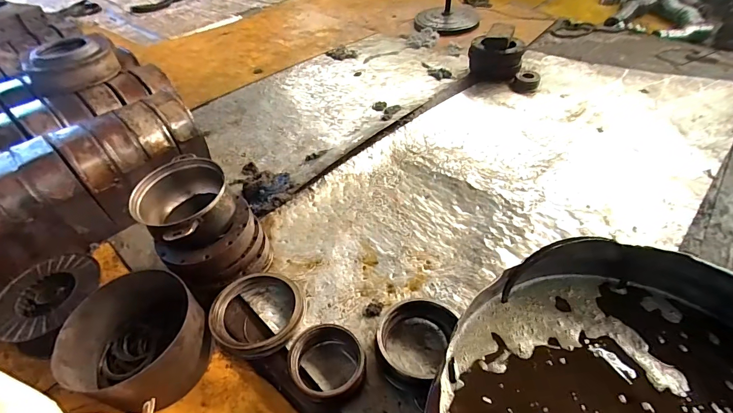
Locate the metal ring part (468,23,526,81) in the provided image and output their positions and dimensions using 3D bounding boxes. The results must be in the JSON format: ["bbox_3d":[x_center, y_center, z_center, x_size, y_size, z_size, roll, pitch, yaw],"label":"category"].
[{"bbox_3d":[0.587,-0.699,1.657,0.230,0.172,0.234,9,47,12],"label":"metal ring part"}]

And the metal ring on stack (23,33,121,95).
[{"bbox_3d":[-1.017,-0.510,1.271,0.275,0.096,0.287,-2,45,2],"label":"metal ring on stack"}]

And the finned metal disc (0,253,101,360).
[{"bbox_3d":[-0.757,0.232,0.891,0.215,0.084,0.224,-2,45,2],"label":"finned metal disc"}]

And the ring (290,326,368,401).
[{"bbox_3d":[-0.080,0.329,0.768,0.159,0.076,0.160,-2,45,2],"label":"ring"}]

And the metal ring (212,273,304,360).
[{"bbox_3d":[-0.253,0.251,0.857,0.203,0.058,0.199,-2,45,2],"label":"metal ring"}]

